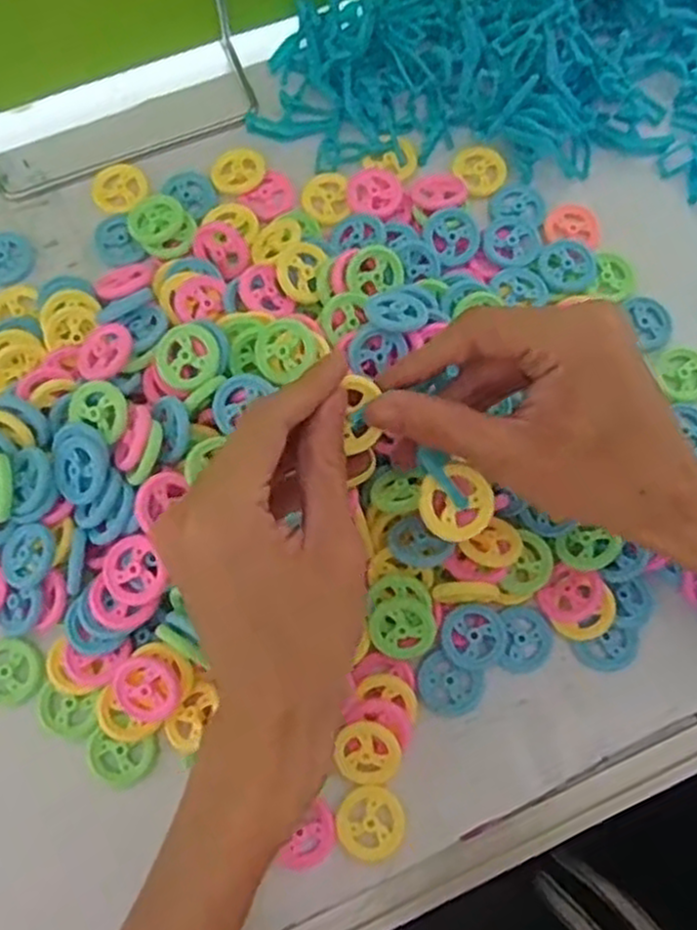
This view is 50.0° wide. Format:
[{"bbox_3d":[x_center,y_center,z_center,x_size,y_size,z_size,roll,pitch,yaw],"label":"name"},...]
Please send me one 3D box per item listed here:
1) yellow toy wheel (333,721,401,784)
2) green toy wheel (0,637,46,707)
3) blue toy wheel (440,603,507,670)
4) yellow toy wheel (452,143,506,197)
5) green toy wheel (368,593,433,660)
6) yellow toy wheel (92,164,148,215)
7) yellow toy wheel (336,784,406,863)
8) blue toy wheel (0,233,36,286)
[{"bbox_3d":[0.009,0.127,0.329,0.027,0.010,0.026,0,76,-1],"label":"yellow toy wheel"},{"bbox_3d":[-0.153,0.093,0.339,0.031,0.004,0.028,32,78,7],"label":"green toy wheel"},{"bbox_3d":[0.057,0.079,0.343,0.029,0.007,0.028,0,76,-1],"label":"blue toy wheel"},{"bbox_3d":[0.071,-0.160,0.406,0.027,0.004,0.028,0,76,-1],"label":"yellow toy wheel"},{"bbox_3d":[0.024,0.073,0.337,0.028,0.004,0.028,0,91,7],"label":"green toy wheel"},{"bbox_3d":[-0.124,-0.148,0.404,0.026,0.010,0.028,0,76,-1],"label":"yellow toy wheel"},{"bbox_3d":[0.010,0.156,0.326,0.029,0.004,0.029,0,76,-1],"label":"yellow toy wheel"},{"bbox_3d":[-0.180,-0.108,0.391,0.029,0.004,0.030,0,76,-1],"label":"blue toy wheel"}]

